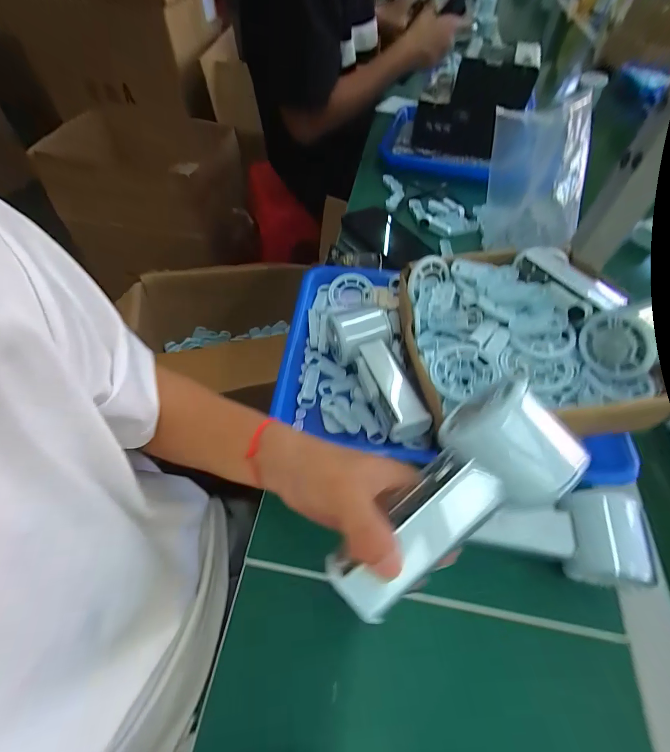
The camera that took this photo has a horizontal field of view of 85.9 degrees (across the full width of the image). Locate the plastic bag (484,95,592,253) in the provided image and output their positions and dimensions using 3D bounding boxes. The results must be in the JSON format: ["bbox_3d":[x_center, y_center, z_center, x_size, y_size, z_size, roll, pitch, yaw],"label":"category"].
[{"bbox_3d":[0.254,-0.240,0.462,0.078,0.225,0.128,-44,64,1],"label":"plastic bag"}]

